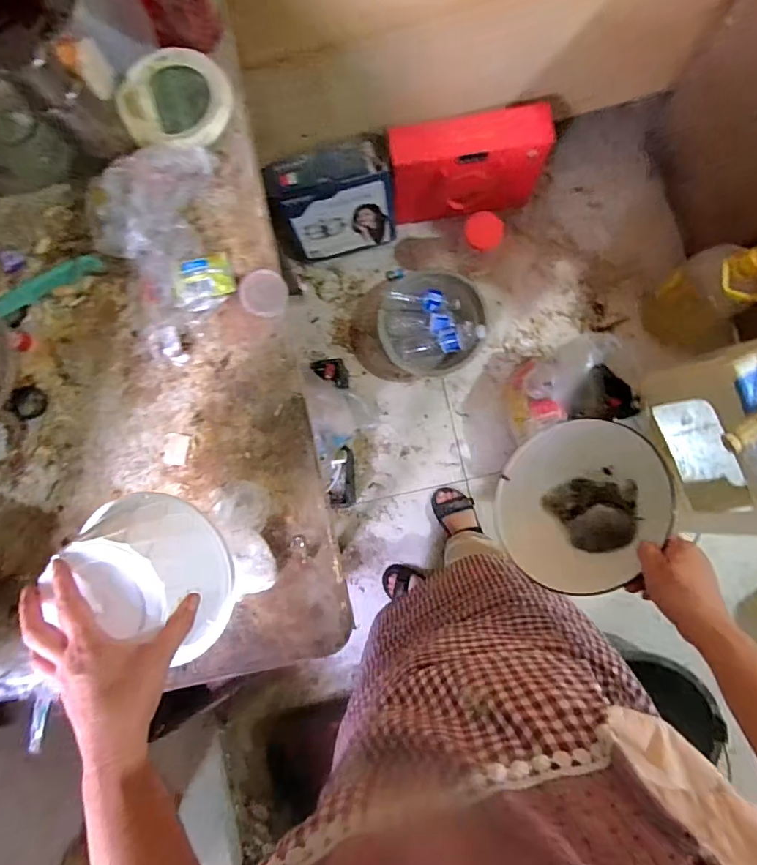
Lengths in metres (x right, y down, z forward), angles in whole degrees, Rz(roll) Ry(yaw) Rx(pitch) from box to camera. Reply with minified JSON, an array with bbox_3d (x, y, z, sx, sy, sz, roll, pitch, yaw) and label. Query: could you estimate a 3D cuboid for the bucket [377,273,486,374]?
[{"bbox_3d":[0.144,-0.303,1.283,0.283,0.119,0.267,0,85,4],"label":"bucket"}]

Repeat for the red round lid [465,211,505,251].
[{"bbox_3d":[0.254,-0.487,1.137,0.091,0.017,0.083,10,113,23],"label":"red round lid"}]

